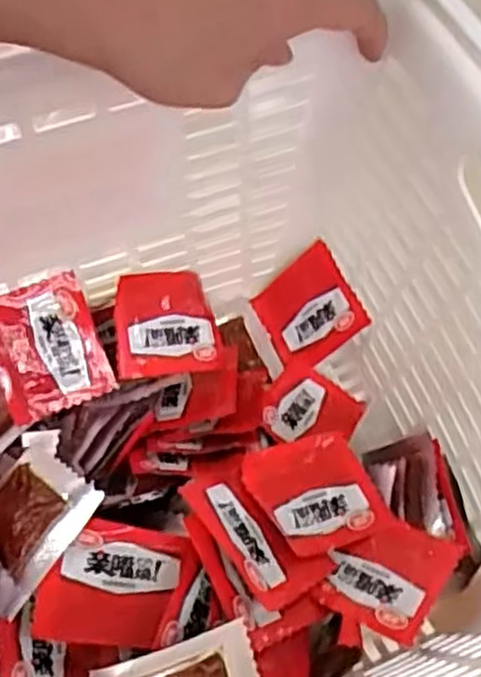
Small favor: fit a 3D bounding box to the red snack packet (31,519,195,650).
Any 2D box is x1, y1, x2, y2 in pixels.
[{"bbox_3d":[-0.060,0.117,0.369,0.068,0.010,0.056,12,56,-8],"label":"red snack packet"}]

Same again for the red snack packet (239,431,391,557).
[{"bbox_3d":[0.040,0.081,0.412,0.069,0.005,0.059,-11,67,-30],"label":"red snack packet"}]

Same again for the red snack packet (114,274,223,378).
[{"bbox_3d":[-0.043,-0.008,0.458,0.065,0.014,0.060,-7,89,-33],"label":"red snack packet"}]

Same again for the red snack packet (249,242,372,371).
[{"bbox_3d":[0.041,-0.016,0.487,0.008,0.072,0.059,-20,75,-49],"label":"red snack packet"}]

